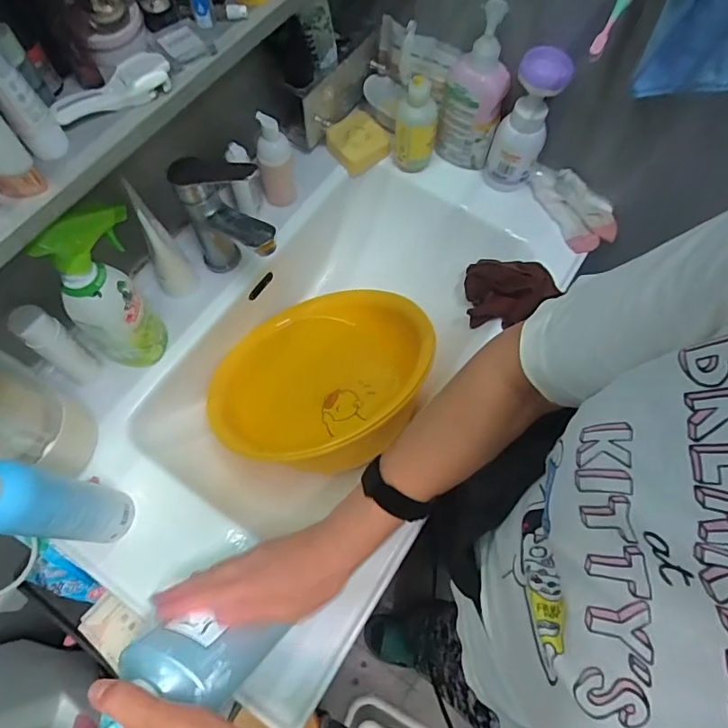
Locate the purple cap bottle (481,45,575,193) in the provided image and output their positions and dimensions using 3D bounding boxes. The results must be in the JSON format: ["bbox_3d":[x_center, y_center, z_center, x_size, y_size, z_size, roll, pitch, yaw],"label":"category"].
[{"bbox_3d":[0.223,-0.332,0.705,0.069,0.178,0.064,24,69,9],"label":"purple cap bottle"}]

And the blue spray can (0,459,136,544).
[{"bbox_3d":[-0.290,0.133,0.473,0.053,0.230,0.062,10,67,3],"label":"blue spray can"}]

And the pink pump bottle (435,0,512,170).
[{"bbox_3d":[0.160,-0.392,0.719,0.084,0.203,0.088,16,68,6],"label":"pink pump bottle"}]

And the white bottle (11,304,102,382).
[{"bbox_3d":[-0.351,-0.018,0.588,0.034,0.140,0.038,35,71,13],"label":"white bottle"}]

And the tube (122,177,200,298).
[{"bbox_3d":[-0.256,-0.146,0.634,0.049,0.172,0.063,-32,72,-14],"label":"tube"}]

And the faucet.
[{"bbox_3d":[-0.156,-0.165,0.631,0.144,0.183,0.063,33,71,12],"label":"faucet"}]

